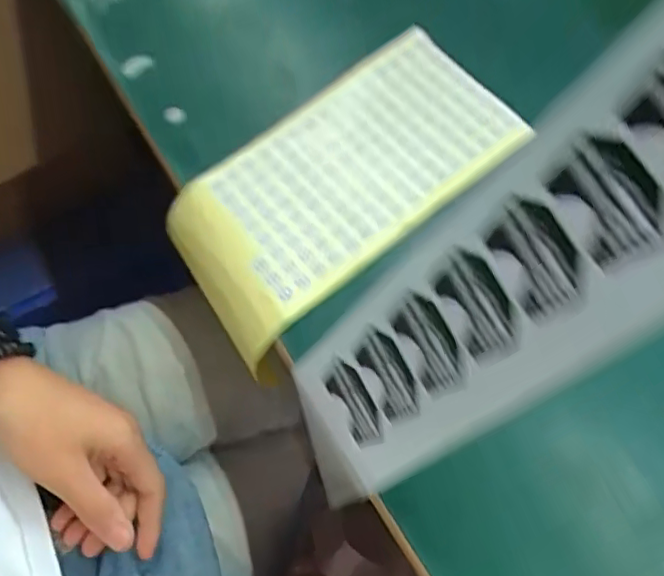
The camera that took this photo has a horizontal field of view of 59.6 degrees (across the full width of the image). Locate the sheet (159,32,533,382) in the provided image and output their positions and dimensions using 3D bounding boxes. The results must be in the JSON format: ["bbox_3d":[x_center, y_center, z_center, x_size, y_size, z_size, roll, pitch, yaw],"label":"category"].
[{"bbox_3d":[0.006,-0.062,0.344,0.210,0.037,0.107,-41,74,-16],"label":"sheet"}]

